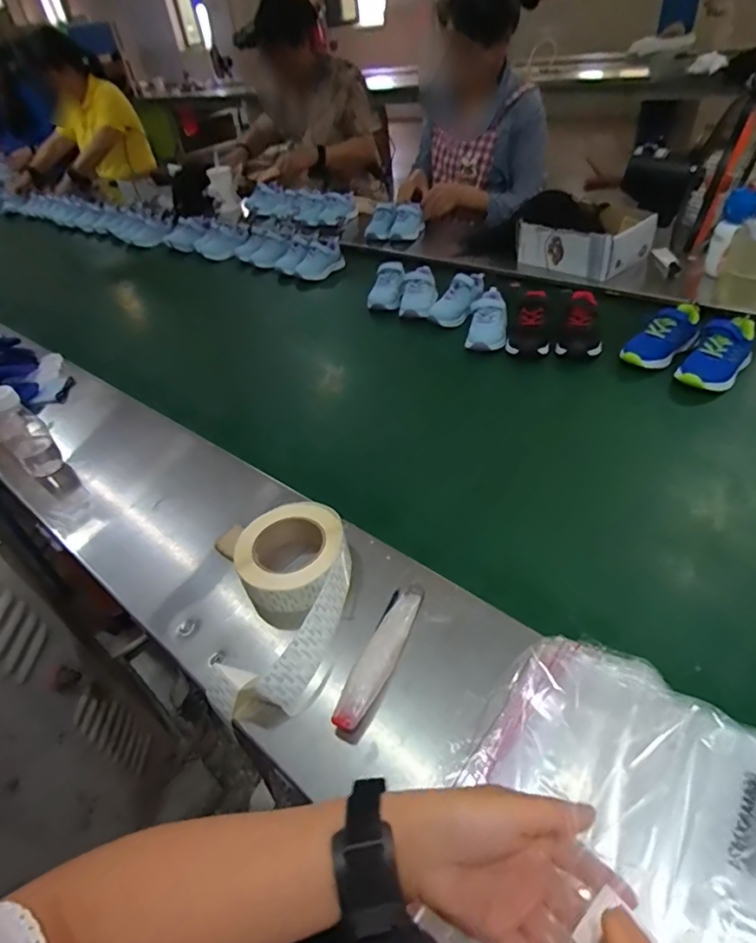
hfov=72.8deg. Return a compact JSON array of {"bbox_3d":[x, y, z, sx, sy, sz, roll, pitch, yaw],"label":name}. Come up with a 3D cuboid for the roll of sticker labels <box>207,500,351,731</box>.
[{"bbox_3d":[-0.094,0.132,0.536,0.123,0.053,0.238,-3,41,5],"label":"roll of sticker labels"}]

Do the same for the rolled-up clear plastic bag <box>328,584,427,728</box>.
[{"bbox_3d":[0.006,0.172,0.497,0.032,0.023,0.162,14,45,22],"label":"rolled-up clear plastic bag"}]

